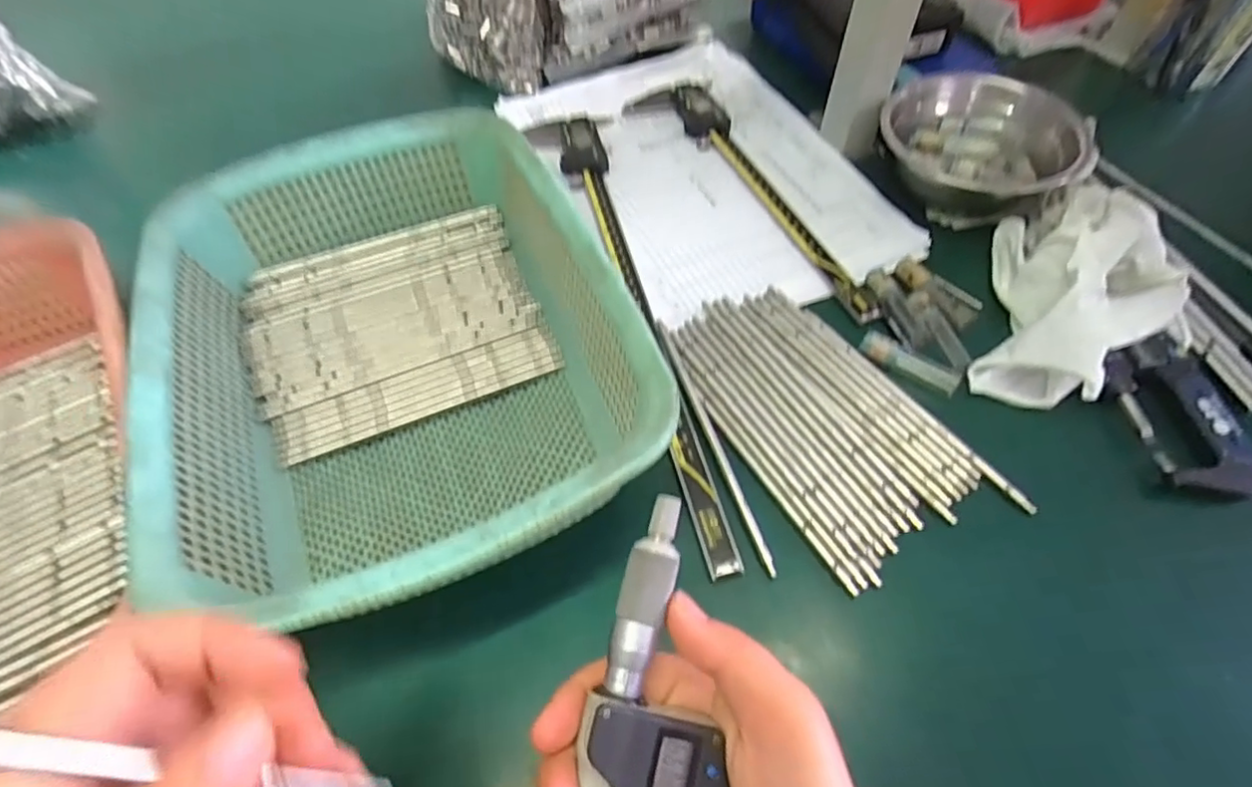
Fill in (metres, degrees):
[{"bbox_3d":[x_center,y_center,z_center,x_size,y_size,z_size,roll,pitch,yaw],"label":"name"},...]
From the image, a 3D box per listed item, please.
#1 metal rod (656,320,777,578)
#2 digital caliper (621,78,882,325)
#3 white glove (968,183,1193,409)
[{"bbox_3d":[0.046,0.021,0.337,0.006,0.004,0.160,-15,58,-11],"label":"metal rod"},{"bbox_3d":[0.092,-0.154,0.449,0.065,0.012,0.279,-21,59,-15],"label":"digital caliper"},{"bbox_3d":[0.279,-0.065,0.372,0.104,0.049,0.176,20,58,11],"label":"white glove"}]

